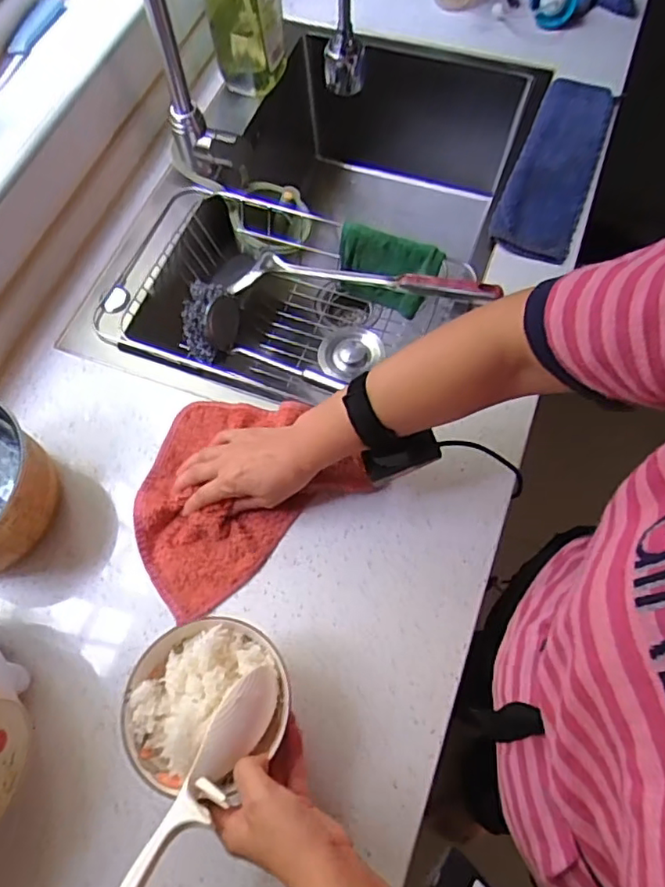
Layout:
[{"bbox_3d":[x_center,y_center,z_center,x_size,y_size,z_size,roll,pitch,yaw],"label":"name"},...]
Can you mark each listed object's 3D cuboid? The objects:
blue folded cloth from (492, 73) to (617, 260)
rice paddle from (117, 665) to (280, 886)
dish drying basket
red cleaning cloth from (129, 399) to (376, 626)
[{"bbox_3d":[0.297,-0.375,0.785,0.096,0.016,0.328,20,70,11],"label":"blue folded cloth"},{"bbox_3d":[-0.095,0.244,0.402,0.030,0.040,0.201,26,51,13],"label":"rice paddle"},{"bbox_3d":[-0.054,-0.182,0.774,0.430,0.101,0.307,19,69,11],"label":"dish drying basket"},{"bbox_3d":[-0.106,0.029,0.611,0.236,0.041,0.186,-37,70,-12],"label":"red cleaning cloth"}]

